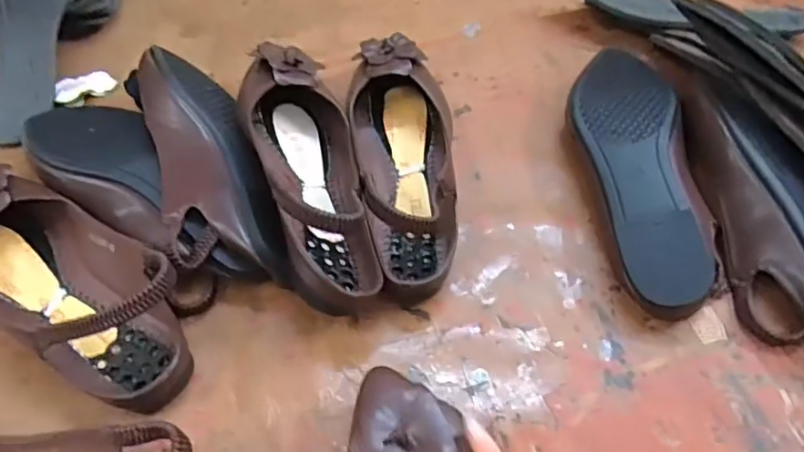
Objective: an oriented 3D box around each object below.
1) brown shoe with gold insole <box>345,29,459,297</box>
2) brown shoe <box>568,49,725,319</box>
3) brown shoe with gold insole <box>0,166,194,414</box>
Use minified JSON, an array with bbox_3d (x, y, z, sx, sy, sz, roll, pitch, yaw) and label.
[{"bbox_3d":[-0.003,-0.059,0.470,0.079,0.055,0.245,-2,54,-2],"label":"brown shoe with gold insole"},{"bbox_3d":[0.191,-0.054,0.470,0.090,0.049,0.258,-2,54,-2],"label":"brown shoe"},{"bbox_3d":[-0.238,0.031,0.396,0.239,0.065,0.090,29,59,19],"label":"brown shoe with gold insole"}]

